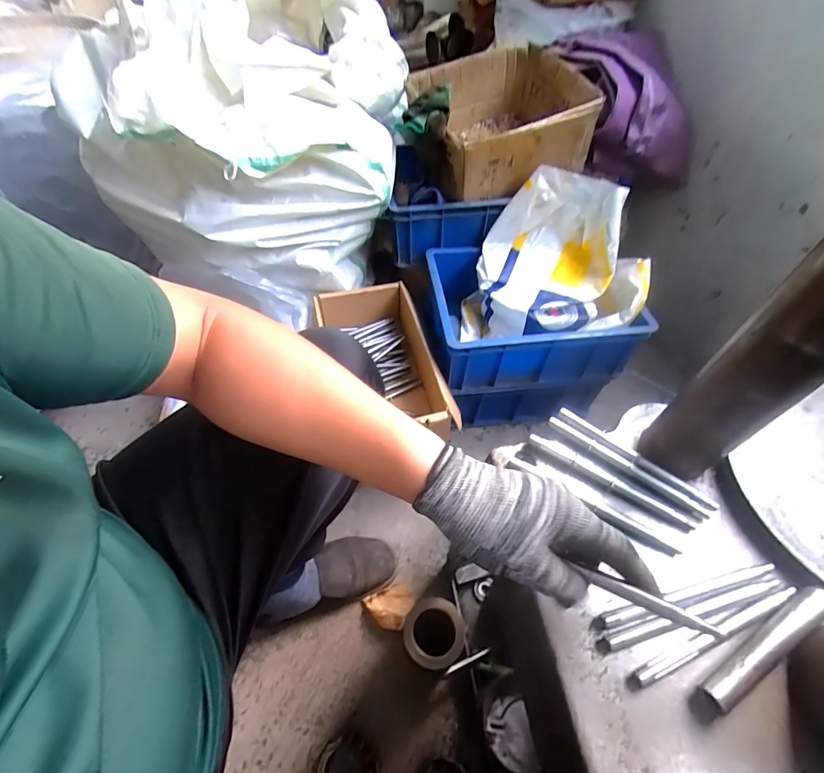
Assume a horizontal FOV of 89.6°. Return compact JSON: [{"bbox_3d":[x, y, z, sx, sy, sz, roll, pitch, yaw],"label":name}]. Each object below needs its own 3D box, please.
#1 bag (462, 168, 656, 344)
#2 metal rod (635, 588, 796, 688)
[{"bbox_3d":[0.289,-0.237,0.833,0.318,0.242,0.264,15,54,8],"label":"bag"},{"bbox_3d":[0.241,0.194,0.326,0.158,0.008,0.011,-17,56,-15],"label":"metal rod"}]

